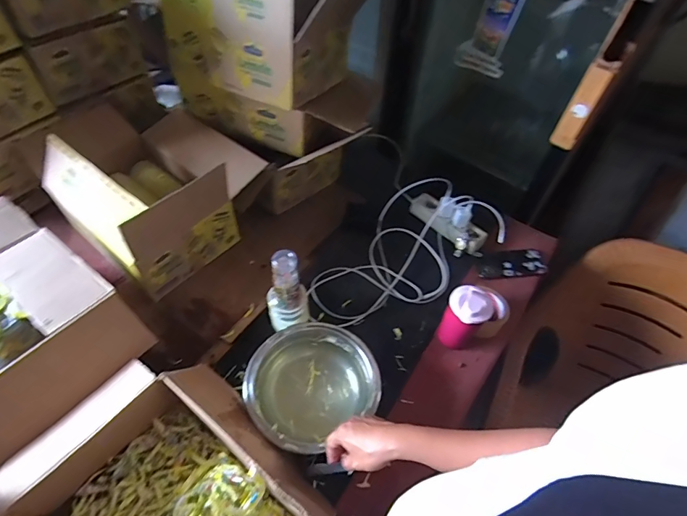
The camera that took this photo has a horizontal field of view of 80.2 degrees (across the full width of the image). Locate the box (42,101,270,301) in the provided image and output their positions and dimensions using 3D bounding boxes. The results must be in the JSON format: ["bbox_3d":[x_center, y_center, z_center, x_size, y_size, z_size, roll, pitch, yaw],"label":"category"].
[{"bbox_3d":[-0.412,-0.167,0.919,0.343,0.210,0.352,35,57,20],"label":"box"}]

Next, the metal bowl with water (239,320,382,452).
[{"bbox_3d":[-0.064,0.226,0.746,0.226,0.072,0.206,3,52,-4],"label":"metal bowl with water"}]

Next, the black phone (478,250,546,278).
[{"bbox_3d":[0.406,0.010,0.985,0.164,0.011,0.077,0,52,-5],"label":"black phone"}]

